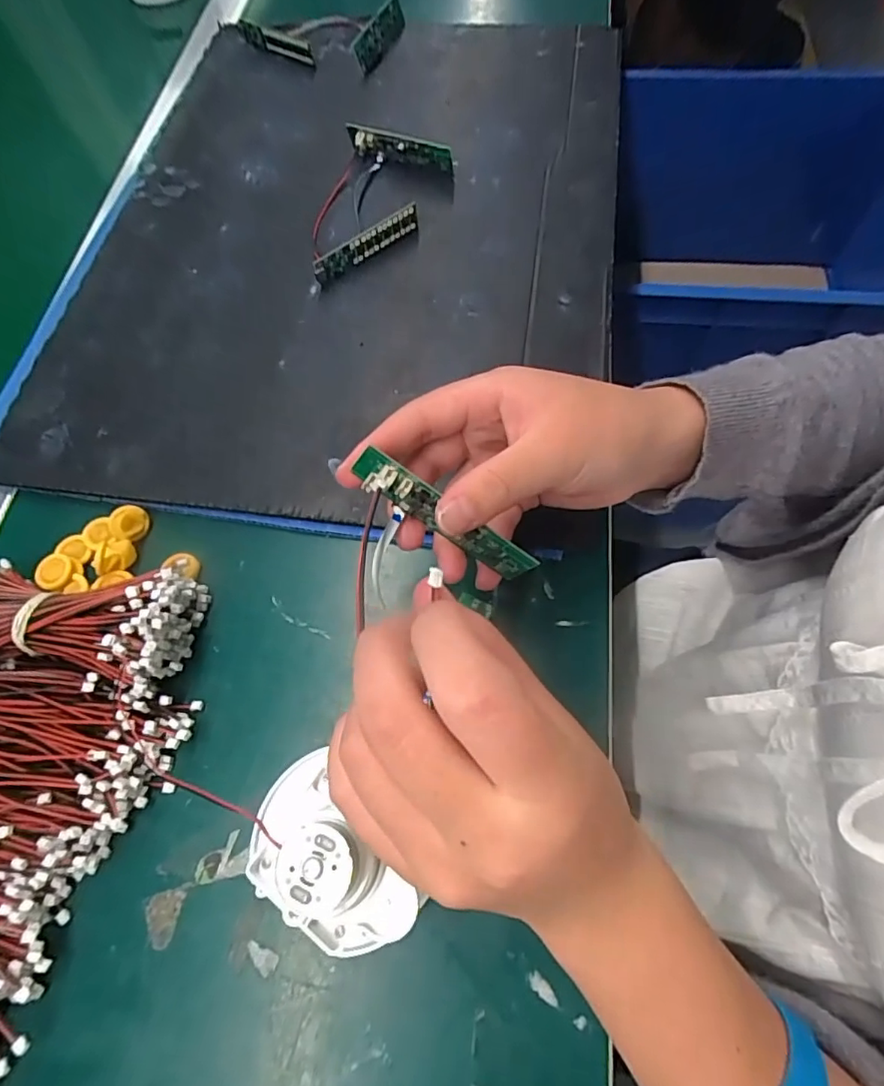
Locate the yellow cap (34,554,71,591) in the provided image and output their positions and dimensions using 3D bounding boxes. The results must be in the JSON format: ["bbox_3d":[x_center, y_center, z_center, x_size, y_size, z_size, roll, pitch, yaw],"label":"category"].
[{"bbox_3d":[-0.208,0.016,0.299,0.018,0.006,0.019,-1,62,2],"label":"yellow cap"}]

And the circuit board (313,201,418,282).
[{"bbox_3d":[-0.050,-0.199,0.370,0.082,0.020,0.006,-37,67,-15],"label":"circuit board"}]

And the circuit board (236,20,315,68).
[{"bbox_3d":[-0.141,-0.422,0.467,0.086,0.014,0.013,33,69,18],"label":"circuit board"}]

